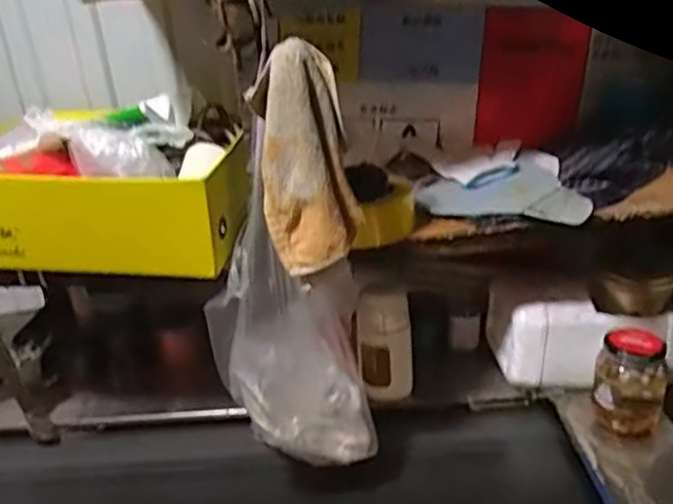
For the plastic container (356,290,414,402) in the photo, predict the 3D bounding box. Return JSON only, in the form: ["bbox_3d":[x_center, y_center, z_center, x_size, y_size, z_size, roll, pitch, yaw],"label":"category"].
[{"bbox_3d":[0.066,0.124,0.944,0.074,0.140,0.063,-2,23,4],"label":"plastic container"}]

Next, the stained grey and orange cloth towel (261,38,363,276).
[{"bbox_3d":[-0.032,-0.091,0.692,0.095,0.203,0.068,1,24,12],"label":"stained grey and orange cloth towel"}]

